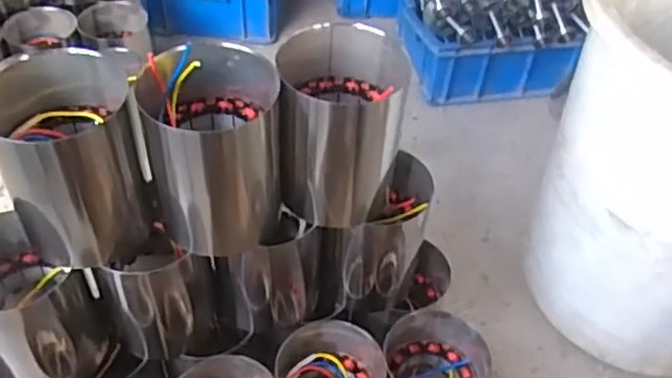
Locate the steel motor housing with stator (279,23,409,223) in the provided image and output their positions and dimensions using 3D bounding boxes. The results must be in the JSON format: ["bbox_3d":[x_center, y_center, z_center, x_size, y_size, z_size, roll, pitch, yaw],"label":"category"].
[{"bbox_3d":[0.002,-0.060,0.680,0.115,0.169,0.110,-1,47,-5],"label":"steel motor housing with stator"}]

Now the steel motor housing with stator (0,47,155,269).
[{"bbox_3d":[-0.241,-0.026,0.623,0.113,0.182,0.103,-16,50,-18],"label":"steel motor housing with stator"}]

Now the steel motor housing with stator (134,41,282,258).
[{"bbox_3d":[-0.114,-0.034,0.643,0.116,0.165,0.109,-10,48,-13],"label":"steel motor housing with stator"}]

